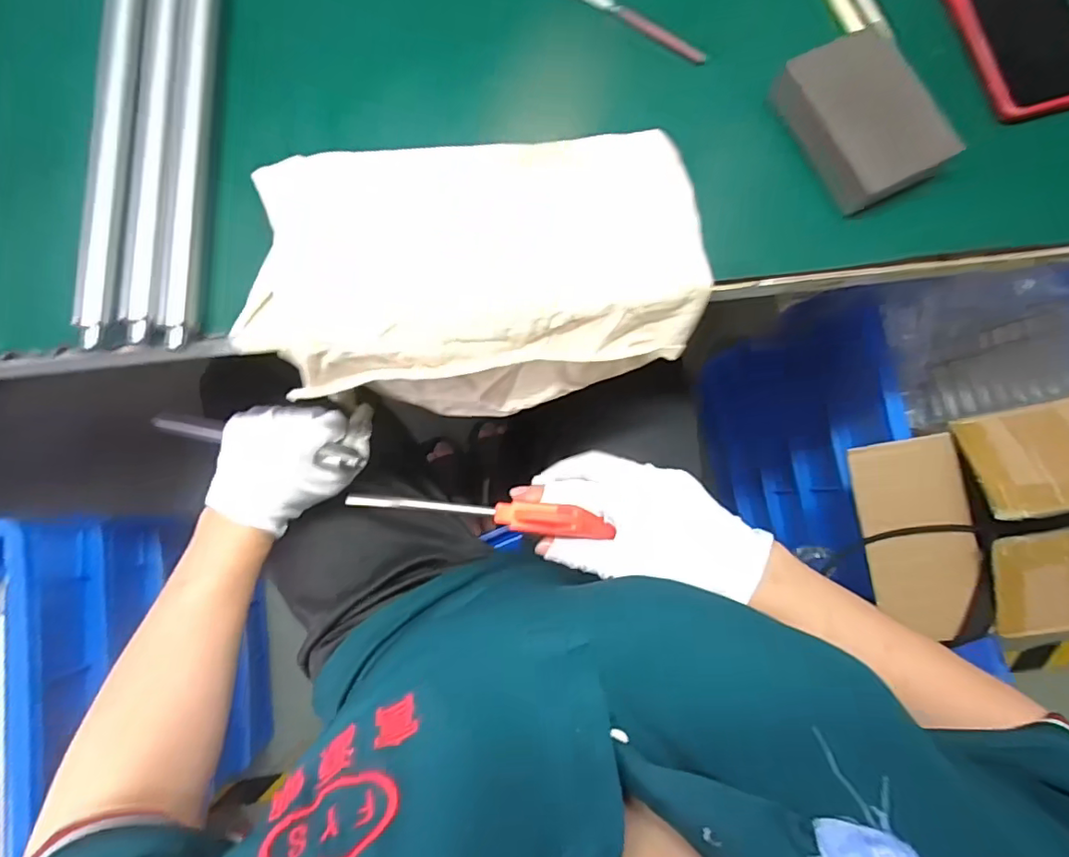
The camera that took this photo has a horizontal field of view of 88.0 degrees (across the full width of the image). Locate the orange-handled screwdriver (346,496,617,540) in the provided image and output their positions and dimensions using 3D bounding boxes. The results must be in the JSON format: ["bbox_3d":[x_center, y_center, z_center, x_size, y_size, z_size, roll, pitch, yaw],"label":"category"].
[{"bbox_3d":[-0.036,0.051,0.334,0.156,0.021,0.016,4,83,11],"label":"orange-handled screwdriver"}]

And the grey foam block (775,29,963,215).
[{"bbox_3d":[0.198,-0.187,0.338,0.066,0.032,0.098,-31,86,-7],"label":"grey foam block"}]

